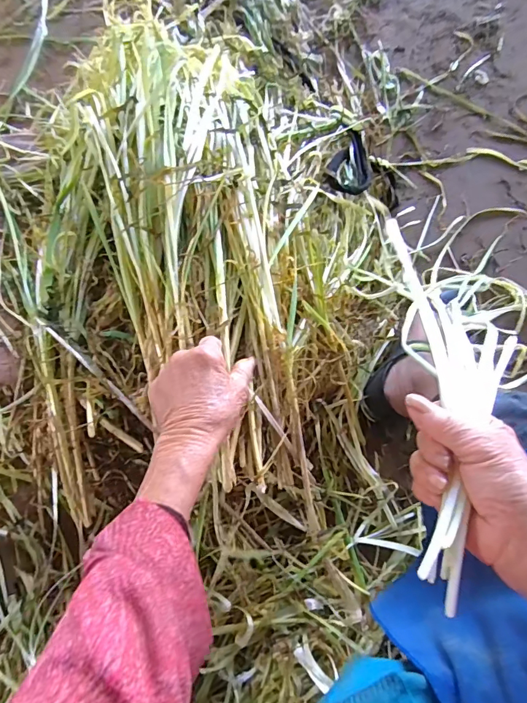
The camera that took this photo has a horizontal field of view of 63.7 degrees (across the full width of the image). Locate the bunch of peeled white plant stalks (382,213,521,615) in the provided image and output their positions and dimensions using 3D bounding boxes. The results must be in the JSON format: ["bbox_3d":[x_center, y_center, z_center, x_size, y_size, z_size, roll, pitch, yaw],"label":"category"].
[{"bbox_3d":[0.145,0.003,0.329,0.071,0.043,0.337,10,56,1],"label":"bunch of peeled white plant stalks"}]

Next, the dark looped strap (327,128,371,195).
[{"bbox_3d":[0.135,-0.286,0.639,0.063,0.021,0.133,17,62,2],"label":"dark looped strap"}]

